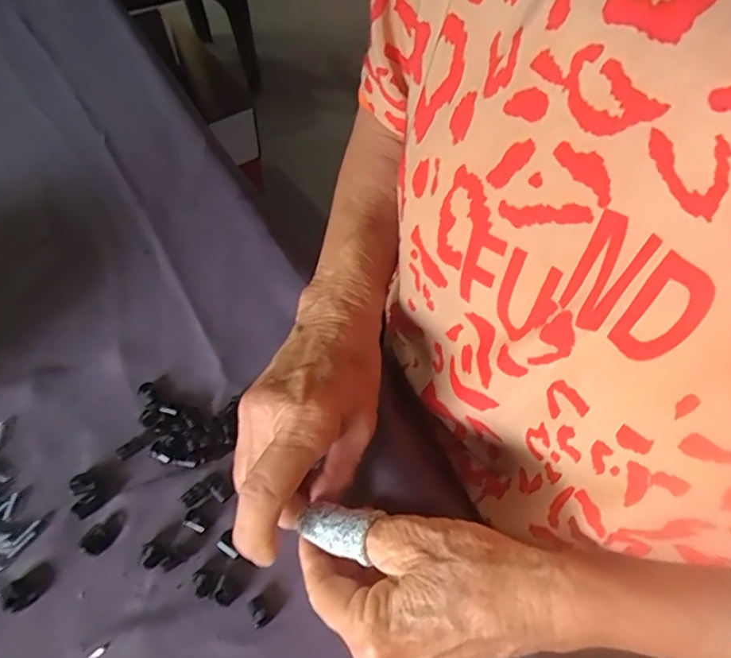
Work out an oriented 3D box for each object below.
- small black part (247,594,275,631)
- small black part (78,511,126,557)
[{"bbox_3d":[-0.055,0.147,0.281,0.012,0.004,0.015,-31,62,-22],"label":"small black part"},{"bbox_3d":[-0.145,0.113,0.299,0.014,0.004,0.025,36,61,21],"label":"small black part"}]

